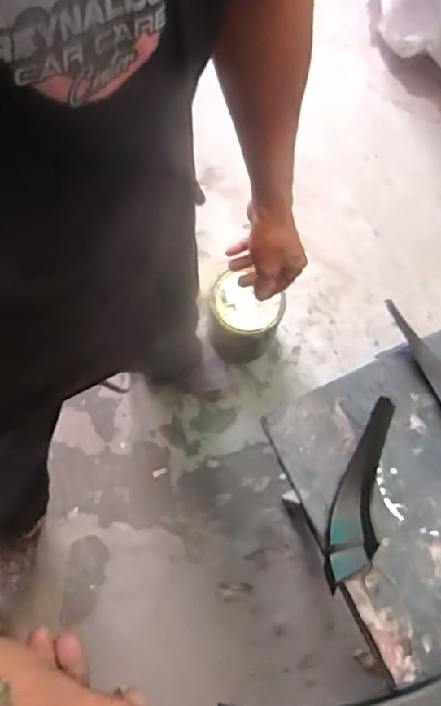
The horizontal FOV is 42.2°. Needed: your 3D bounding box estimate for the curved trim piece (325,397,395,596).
[{"bbox_3d":[0.168,0.163,0.679,0.056,0.037,0.215,14,87,6],"label":"curved trim piece"}]

